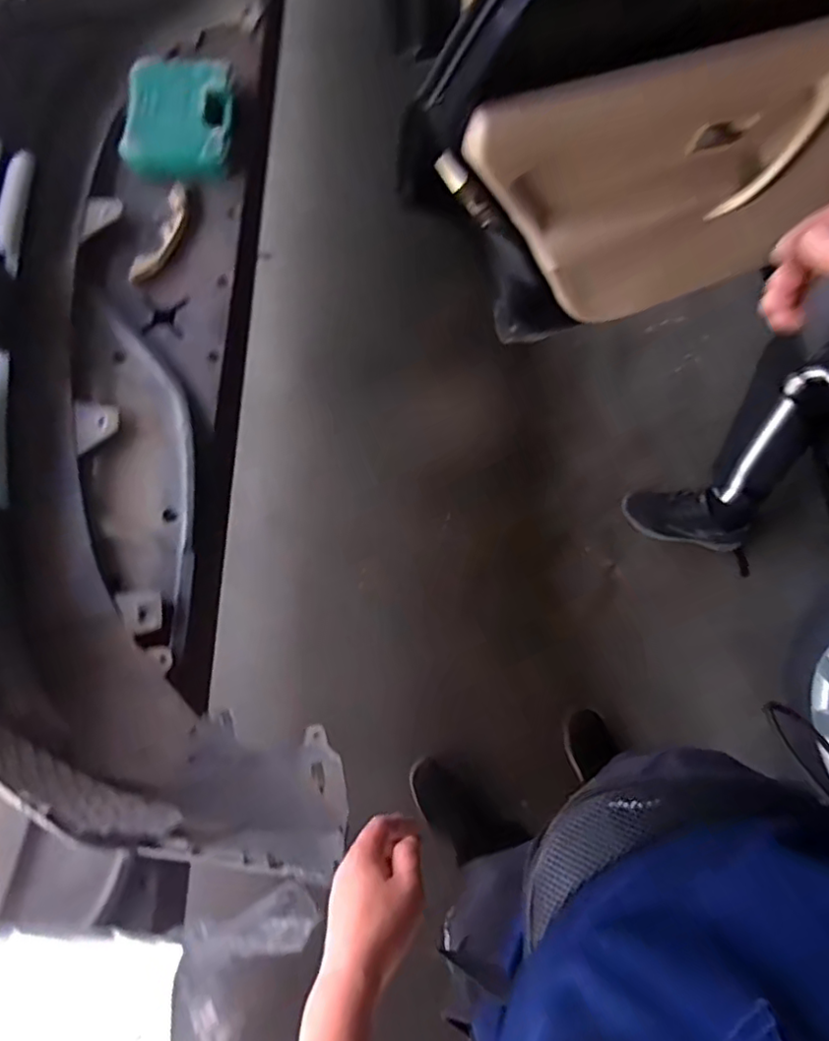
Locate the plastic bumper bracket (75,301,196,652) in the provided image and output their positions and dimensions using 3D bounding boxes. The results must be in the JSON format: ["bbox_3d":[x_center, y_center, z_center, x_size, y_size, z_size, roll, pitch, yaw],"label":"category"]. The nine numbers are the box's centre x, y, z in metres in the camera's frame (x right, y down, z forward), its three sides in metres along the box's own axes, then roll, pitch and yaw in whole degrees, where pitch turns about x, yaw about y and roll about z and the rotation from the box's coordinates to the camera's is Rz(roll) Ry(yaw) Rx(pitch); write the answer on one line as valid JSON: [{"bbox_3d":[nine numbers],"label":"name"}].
[{"bbox_3d":[-0.449,-0.118,0.958,0.169,0.034,0.630,-14,72,-4],"label":"plastic bumper bracket"}]

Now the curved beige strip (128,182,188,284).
[{"bbox_3d":[-0.474,-0.539,1.120,0.049,0.020,0.231,15,72,5],"label":"curved beige strip"}]

